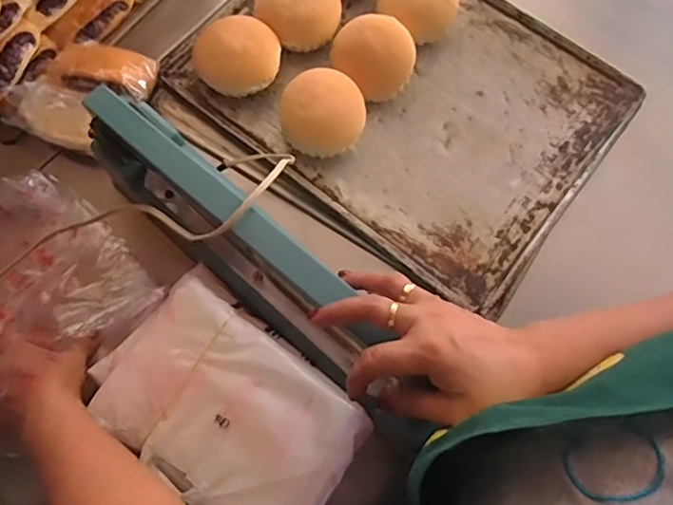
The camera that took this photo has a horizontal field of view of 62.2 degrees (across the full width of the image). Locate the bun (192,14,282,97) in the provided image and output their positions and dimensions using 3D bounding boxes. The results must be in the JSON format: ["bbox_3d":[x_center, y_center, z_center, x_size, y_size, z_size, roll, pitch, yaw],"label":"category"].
[{"bbox_3d":[-0.106,-0.212,0.608,0.089,0.057,0.082,17,74,5],"label":"bun"}]

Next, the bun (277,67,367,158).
[{"bbox_3d":[-0.015,-0.148,0.596,0.091,0.060,0.085,0,74,0],"label":"bun"}]

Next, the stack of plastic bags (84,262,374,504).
[{"bbox_3d":[-0.092,0.128,0.470,0.219,0.030,0.141,39,77,11],"label":"stack of plastic bags"}]

